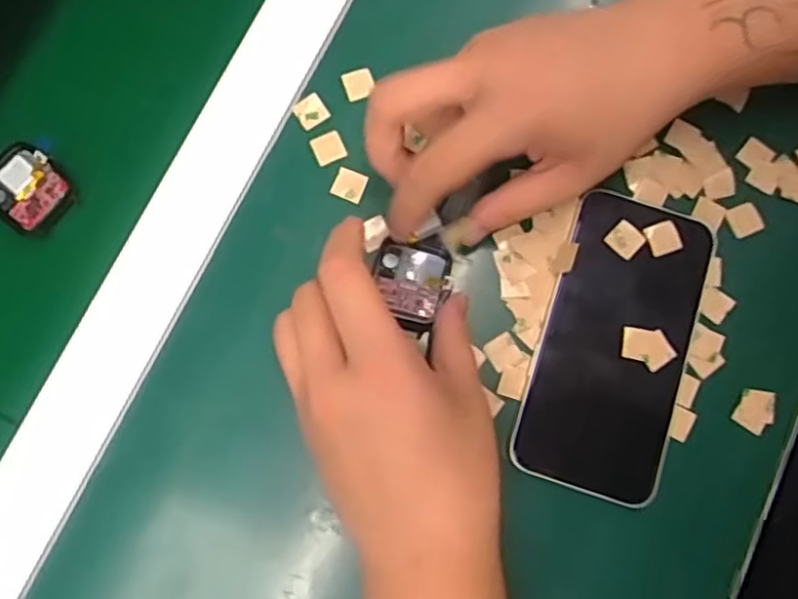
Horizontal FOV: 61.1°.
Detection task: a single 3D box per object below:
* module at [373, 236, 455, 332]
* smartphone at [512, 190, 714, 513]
[{"bbox_3d":[0.005,-0.007,0.329,0.037,0.005,0.041,15,79,3],"label":"module"},{"bbox_3d":[0.106,0.020,0.331,0.070,0.012,0.144,18,82,2],"label":"smartphone"}]

